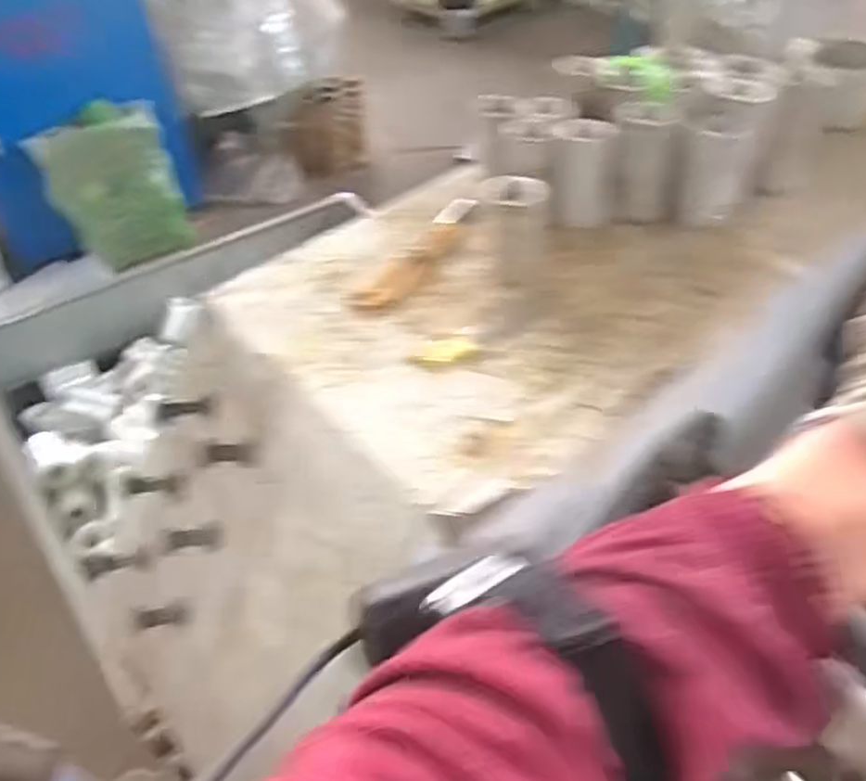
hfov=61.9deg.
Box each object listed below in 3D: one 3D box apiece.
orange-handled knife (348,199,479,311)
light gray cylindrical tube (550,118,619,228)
[{"bbox_3d":[-0.008,-0.118,0.624,0.035,0.009,0.176,21,51,24],"label":"orange-handled knife"},{"bbox_3d":[0.128,-0.187,0.624,0.050,0.079,0.040,2,45,6],"label":"light gray cylindrical tube"}]

